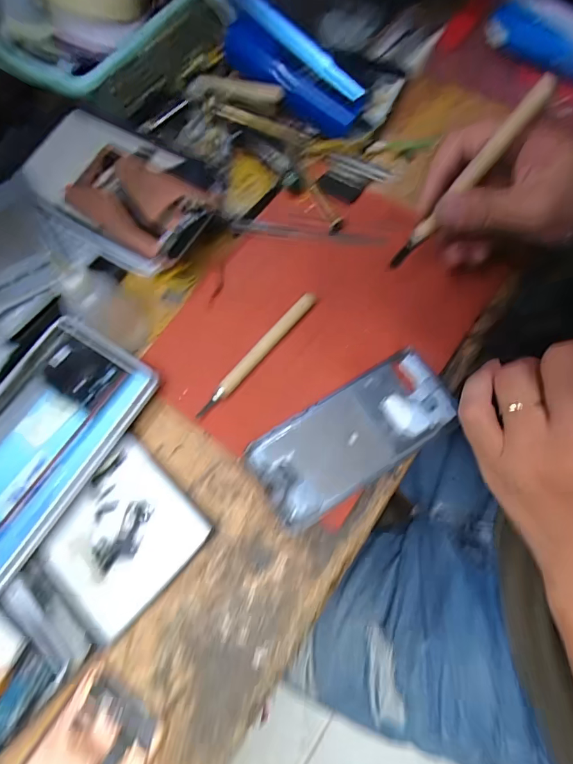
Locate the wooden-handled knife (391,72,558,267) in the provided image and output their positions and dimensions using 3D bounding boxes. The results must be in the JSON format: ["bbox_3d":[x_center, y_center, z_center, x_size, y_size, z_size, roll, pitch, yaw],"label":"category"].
[{"bbox_3d":[0.106,-0.119,0.256,0.011,0.126,0.017,48,35,12],"label":"wooden-handled knife"}]

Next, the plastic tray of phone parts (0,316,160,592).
[{"bbox_3d":[-0.185,0.043,0.300,0.102,0.013,0.180,32,77,9],"label":"plastic tray of phone parts"}]

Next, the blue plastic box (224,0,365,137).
[{"bbox_3d":[0.002,-0.269,0.360,0.136,0.033,0.057,38,77,-8],"label":"blue plastic box"}]

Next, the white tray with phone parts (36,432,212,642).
[{"bbox_3d":[-0.115,0.106,0.294,0.094,0.009,0.100,41,81,23],"label":"white tray with phone parts"}]

